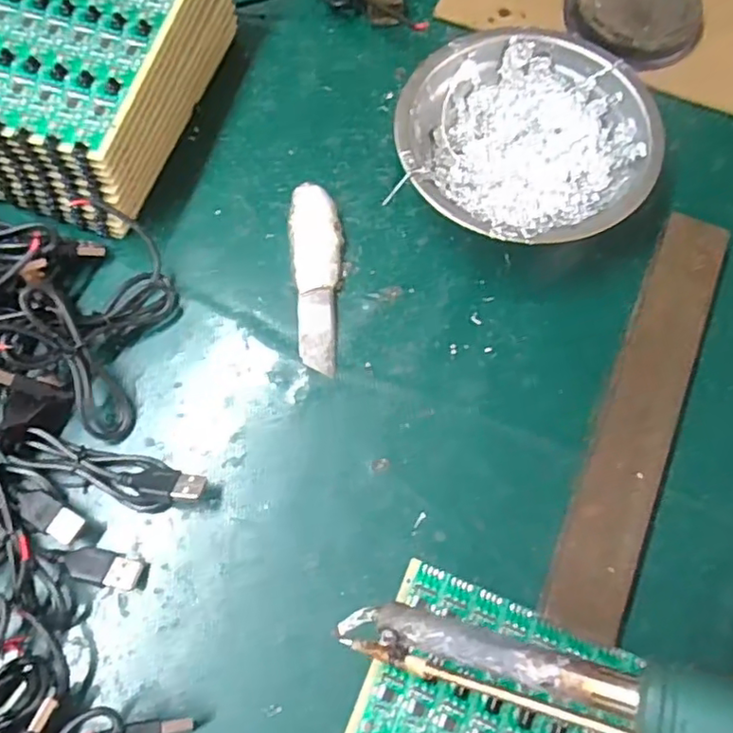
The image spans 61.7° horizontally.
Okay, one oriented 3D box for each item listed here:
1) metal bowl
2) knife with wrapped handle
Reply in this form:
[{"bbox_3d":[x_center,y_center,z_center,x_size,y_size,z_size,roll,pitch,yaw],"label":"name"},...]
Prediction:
[{"bbox_3d":[0.078,-0.111,0.316,0.122,0.042,0.117,0,70,0],"label":"metal bowl"},{"bbox_3d":[-0.024,-0.045,0.311,0.025,0.010,0.098,-5,70,-2],"label":"knife with wrapped handle"}]

